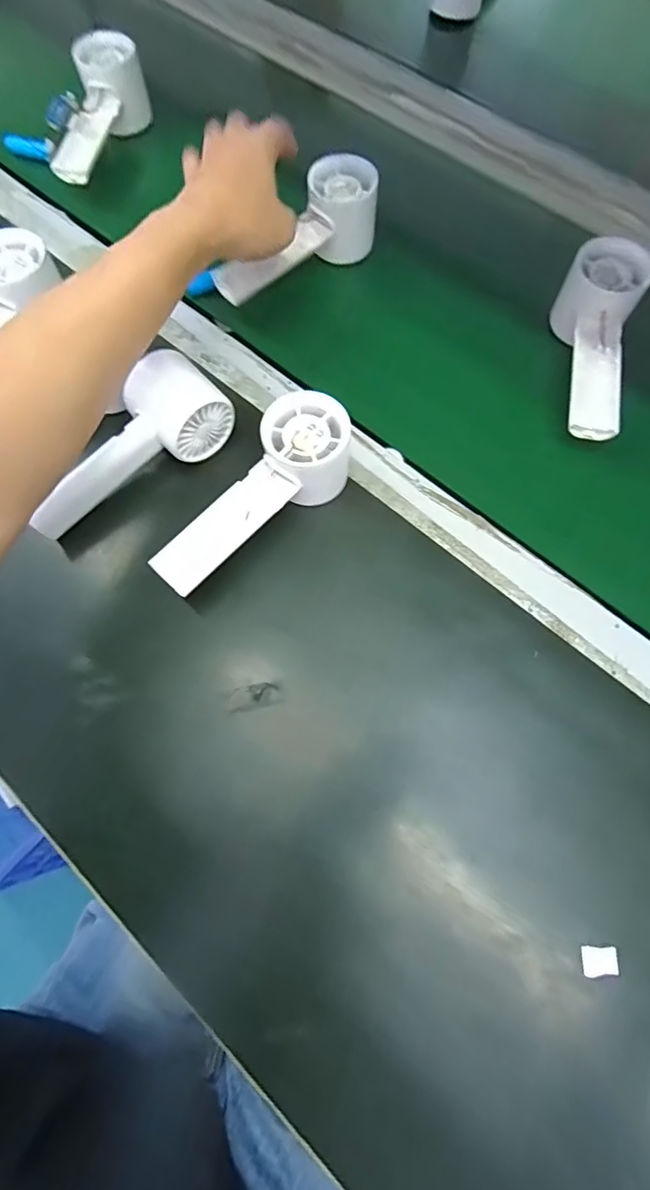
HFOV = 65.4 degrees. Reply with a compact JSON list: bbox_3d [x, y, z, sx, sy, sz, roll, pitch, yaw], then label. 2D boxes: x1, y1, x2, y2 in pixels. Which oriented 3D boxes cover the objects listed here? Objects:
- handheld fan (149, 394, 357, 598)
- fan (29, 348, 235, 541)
[{"bbox_3d":[-0.045,-0.062,0.346,0.055,0.056,0.157,40,78,13],"label":"handheld fan"},{"bbox_3d":[-0.140,-0.099,0.356,0.058,0.046,0.155,42,78,13],"label":"fan"}]

